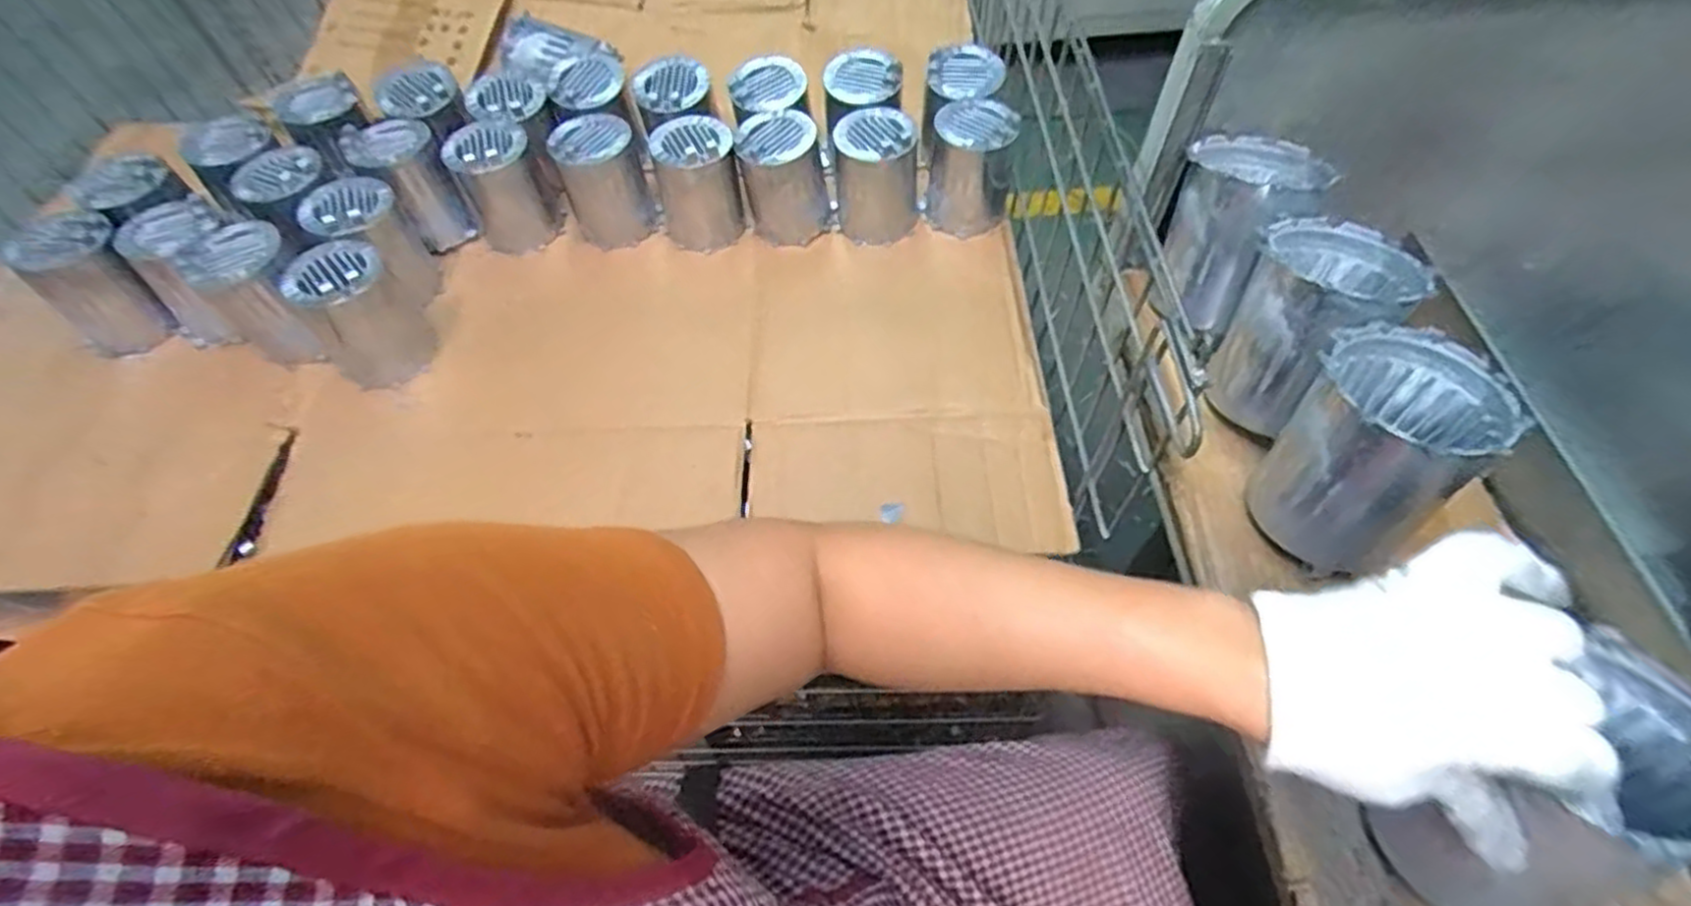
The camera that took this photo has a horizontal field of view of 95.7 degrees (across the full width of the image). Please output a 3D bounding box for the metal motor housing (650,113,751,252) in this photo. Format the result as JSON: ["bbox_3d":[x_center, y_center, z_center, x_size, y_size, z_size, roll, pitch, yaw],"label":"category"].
[{"bbox_3d":[-0.166,-0.301,0.865,0.091,0.128,0.083,-14,58,-7],"label":"metal motor housing"}]

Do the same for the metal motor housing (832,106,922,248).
[{"bbox_3d":[0.035,-0.309,0.847,0.091,0.117,0.090,1,58,3],"label":"metal motor housing"}]

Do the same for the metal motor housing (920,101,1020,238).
[{"bbox_3d":[0.136,-0.320,0.849,0.093,0.114,0.088,3,58,4],"label":"metal motor housing"}]

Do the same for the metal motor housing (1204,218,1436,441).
[{"bbox_3d":[0.304,-0.087,0.508,0.107,0.108,0.091,-34,62,-18],"label":"metal motor housing"}]

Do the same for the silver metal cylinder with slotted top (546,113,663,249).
[{"bbox_3d":[-0.271,-0.307,0.869,0.092,0.136,0.077,-19,59,-9],"label":"silver metal cylinder with slotted top"}]

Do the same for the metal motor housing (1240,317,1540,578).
[{"bbox_3d":[0.303,-0.003,0.446,0.110,0.101,0.094,-37,63,-19],"label":"metal motor housing"}]

